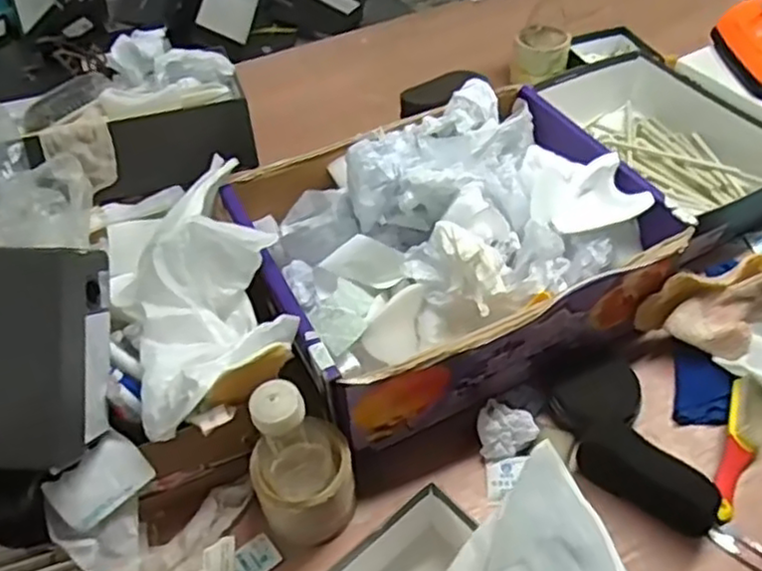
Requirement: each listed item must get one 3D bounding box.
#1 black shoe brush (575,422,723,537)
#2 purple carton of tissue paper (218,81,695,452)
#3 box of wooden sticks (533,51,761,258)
[{"bbox_3d":[0.246,0.179,0.657,0.126,0.057,0.040,33,57,28],"label":"black shoe brush"},{"bbox_3d":[0.071,-0.045,0.780,0.394,0.166,0.320,-21,50,-16],"label":"purple carton of tissue paper"},{"bbox_3d":[0.368,-0.199,0.963,0.199,0.093,0.365,-21,50,-15],"label":"box of wooden sticks"}]

